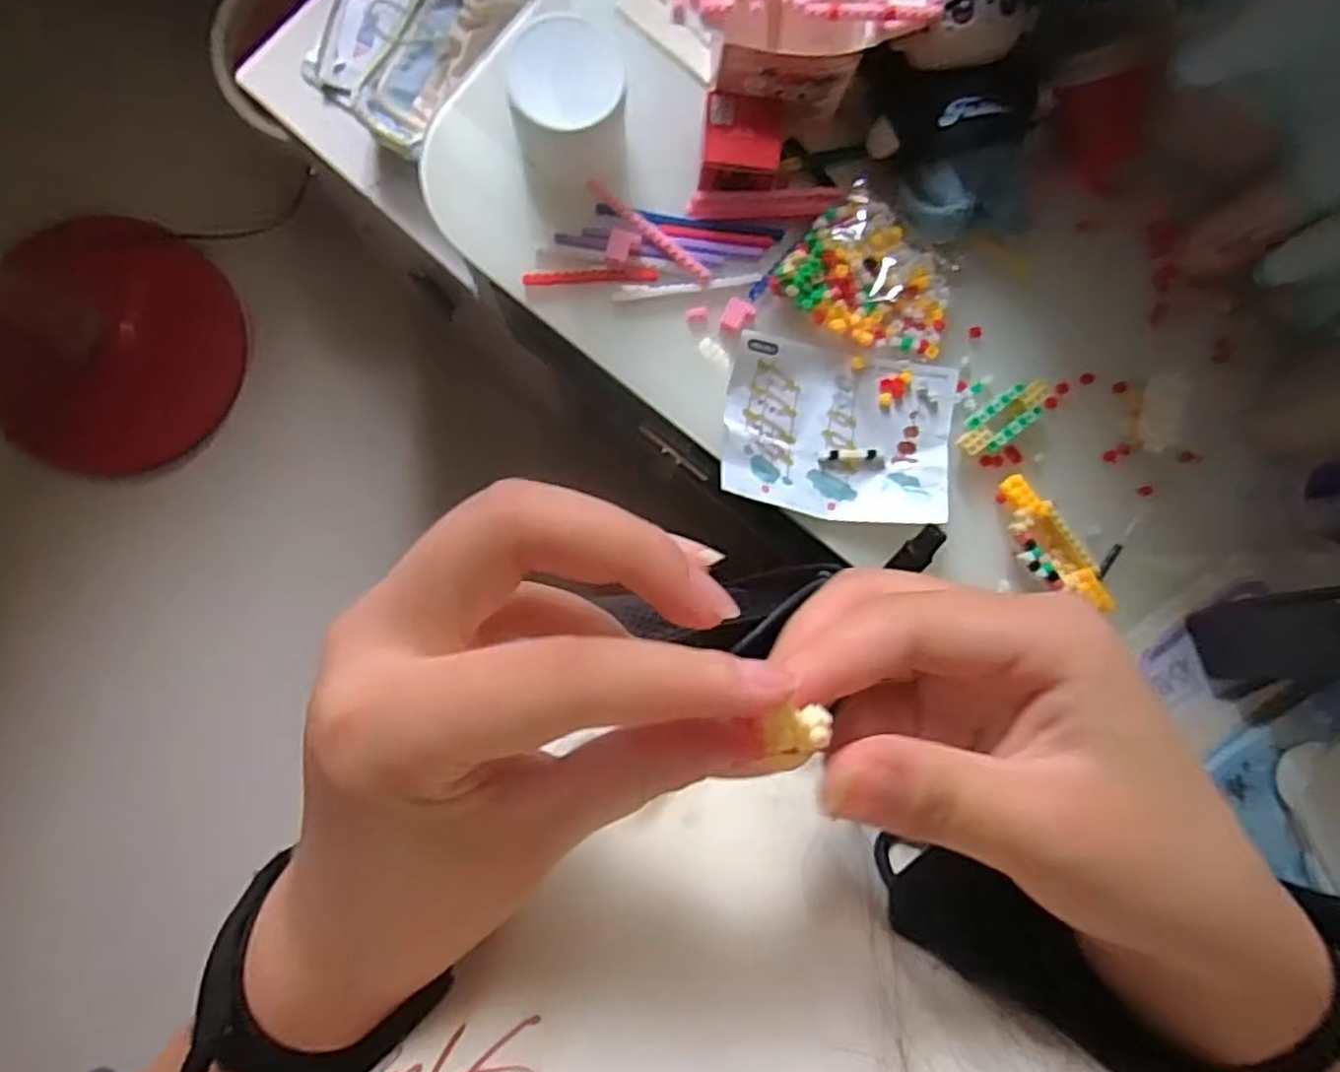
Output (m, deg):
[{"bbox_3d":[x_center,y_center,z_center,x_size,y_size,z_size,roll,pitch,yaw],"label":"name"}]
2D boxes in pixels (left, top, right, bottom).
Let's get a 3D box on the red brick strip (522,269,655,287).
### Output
[{"bbox_3d":[-0.056,-0.185,0.541,0.094,0.008,0.009,-5,88,-3],"label":"red brick strip"}]

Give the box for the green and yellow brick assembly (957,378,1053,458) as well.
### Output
[{"bbox_3d":[0.242,-0.086,0.545,0.079,0.022,0.029,-36,90,-4],"label":"green and yellow brick assembly"}]

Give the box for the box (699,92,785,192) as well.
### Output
[{"bbox_3d":[0.049,-0.272,0.526,0.053,0.035,0.053,3,87,-3],"label":"box"}]

